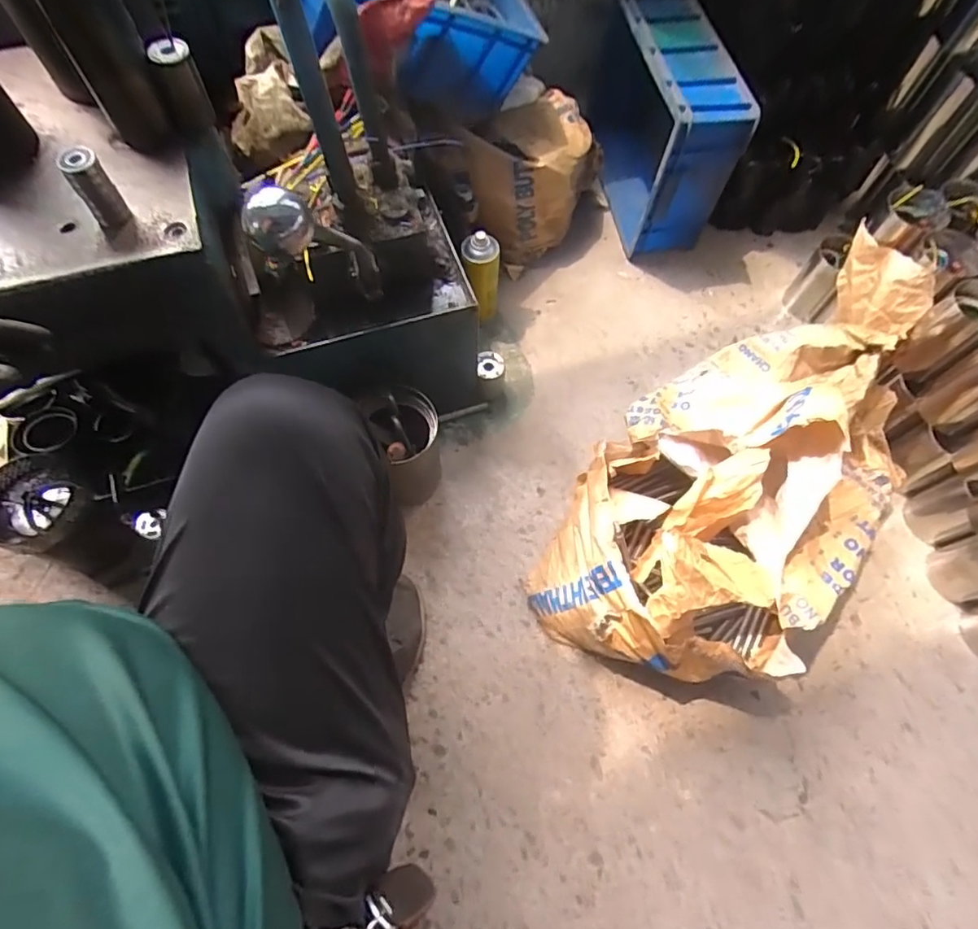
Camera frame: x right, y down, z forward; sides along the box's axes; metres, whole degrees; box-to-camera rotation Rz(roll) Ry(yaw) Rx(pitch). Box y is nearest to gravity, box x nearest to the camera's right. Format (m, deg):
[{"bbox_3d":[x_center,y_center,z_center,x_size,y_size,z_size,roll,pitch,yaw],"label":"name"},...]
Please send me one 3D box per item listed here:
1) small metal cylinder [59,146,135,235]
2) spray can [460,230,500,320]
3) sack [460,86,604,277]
[{"bbox_3d":[-0.372,-0.259,0.528,0.034,0.072,0.028,-40,71,-17],"label":"small metal cylinder"},{"bbox_3d":[-0.011,-0.332,0.985,0.060,0.178,0.055,0,65,-1],"label":"spray can"},{"bbox_3d":[0.071,-0.529,1.070,0.180,0.216,0.298,37,70,16],"label":"sack"}]

